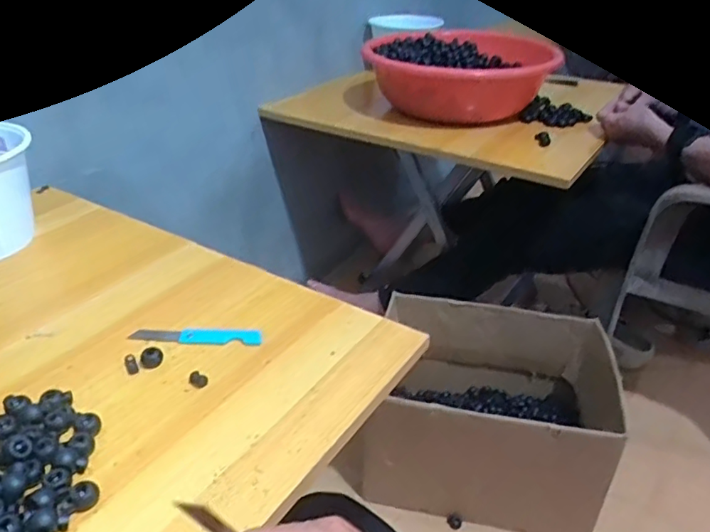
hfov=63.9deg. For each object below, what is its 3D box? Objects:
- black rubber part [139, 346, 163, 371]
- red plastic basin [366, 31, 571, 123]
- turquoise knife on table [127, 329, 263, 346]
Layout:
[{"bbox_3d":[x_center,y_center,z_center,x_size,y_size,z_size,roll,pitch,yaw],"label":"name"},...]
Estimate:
[{"bbox_3d":[-0.172,0.077,0.481,0.016,0.011,0.018,8,33,10],"label":"black rubber part"},{"bbox_3d":[0.194,-0.373,1.093,0.326,0.109,0.320,1,32,-1],"label":"red plastic basin"},{"bbox_3d":[-0.142,0.061,0.512,0.118,0.006,0.024,3,32,3],"label":"turquoise knife on table"}]

